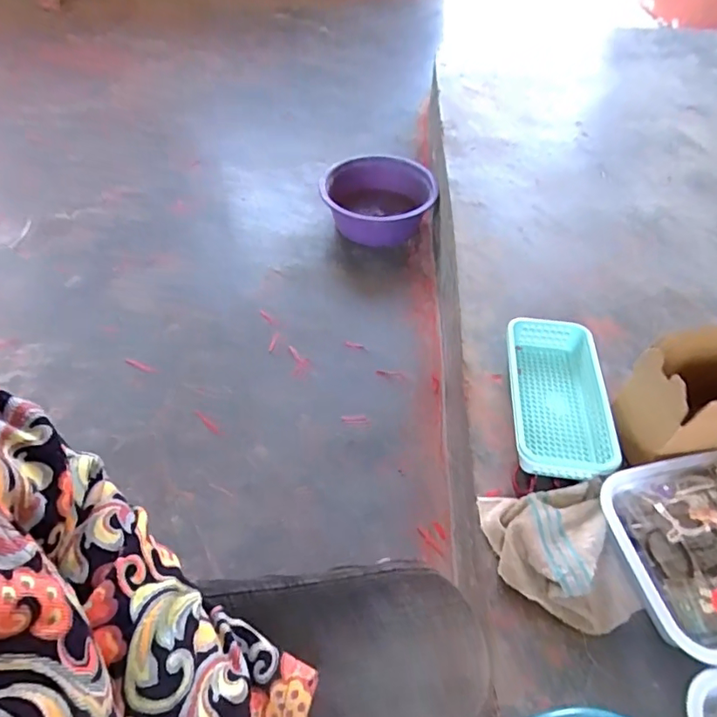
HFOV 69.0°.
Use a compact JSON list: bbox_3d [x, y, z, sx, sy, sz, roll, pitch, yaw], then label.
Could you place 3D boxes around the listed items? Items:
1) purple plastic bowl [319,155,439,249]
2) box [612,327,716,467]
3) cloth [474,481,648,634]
[{"bbox_3d":[0.046,-0.391,1.318,0.280,0.132,0.222,4,52,3],"label":"purple plastic bowl"},{"bbox_3d":[0.460,0.059,0.677,0.220,0.176,0.116,-5,52,-4],"label":"box"},{"bbox_3d":[0.243,0.233,0.627,0.148,0.051,0.166,-7,52,-6],"label":"cloth"}]

